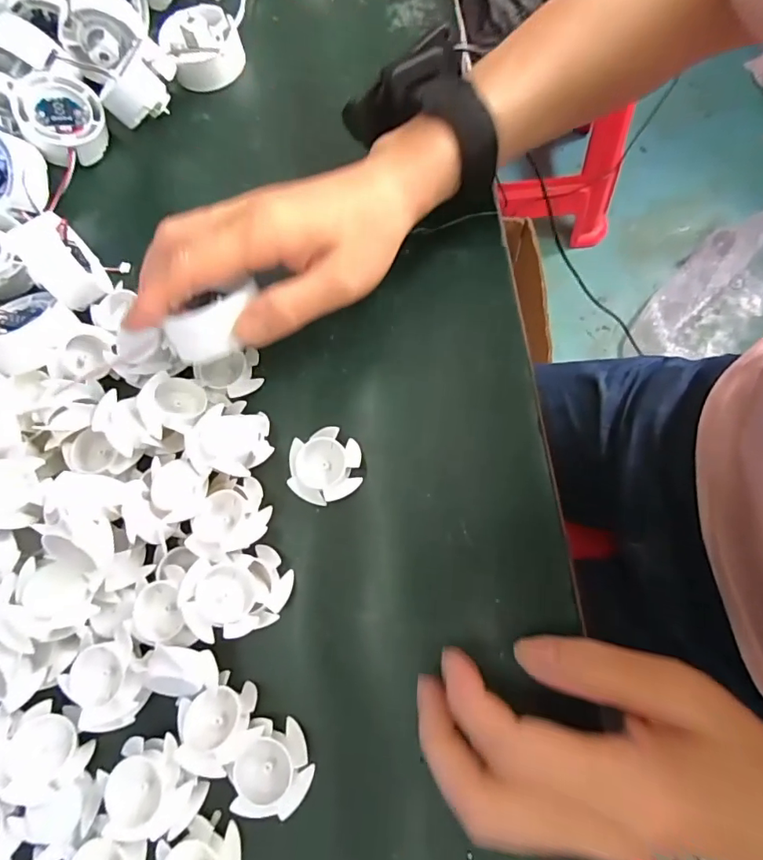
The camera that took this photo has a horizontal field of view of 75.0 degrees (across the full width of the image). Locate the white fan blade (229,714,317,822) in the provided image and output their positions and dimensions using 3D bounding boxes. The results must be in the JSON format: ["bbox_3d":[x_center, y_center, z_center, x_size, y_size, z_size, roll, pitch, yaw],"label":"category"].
[{"bbox_3d":[-0.051,0.159,0.235,0.035,0.014,0.038,9,74,8],"label":"white fan blade"}]

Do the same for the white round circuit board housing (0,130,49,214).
[{"bbox_3d":[-0.259,-0.174,0.341,0.051,0.030,0.051,2,99,12],"label":"white round circuit board housing"}]

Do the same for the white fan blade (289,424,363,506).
[{"bbox_3d":[-0.030,0.020,0.272,0.038,0.013,0.040,-2,73,5],"label":"white fan blade"}]

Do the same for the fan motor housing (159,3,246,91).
[{"bbox_3d":[-0.130,-0.280,0.361,0.055,0.033,0.044,-21,72,-1],"label":"fan motor housing"}]

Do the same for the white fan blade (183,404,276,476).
[{"bbox_3d":[-0.083,0.005,0.269,0.038,0.032,0.041,-2,73,5],"label":"white fan blade"}]

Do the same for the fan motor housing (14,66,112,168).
[{"bbox_3d":[-0.225,-0.218,0.352,0.054,0.027,0.056,3,81,-18],"label":"fan motor housing"}]

